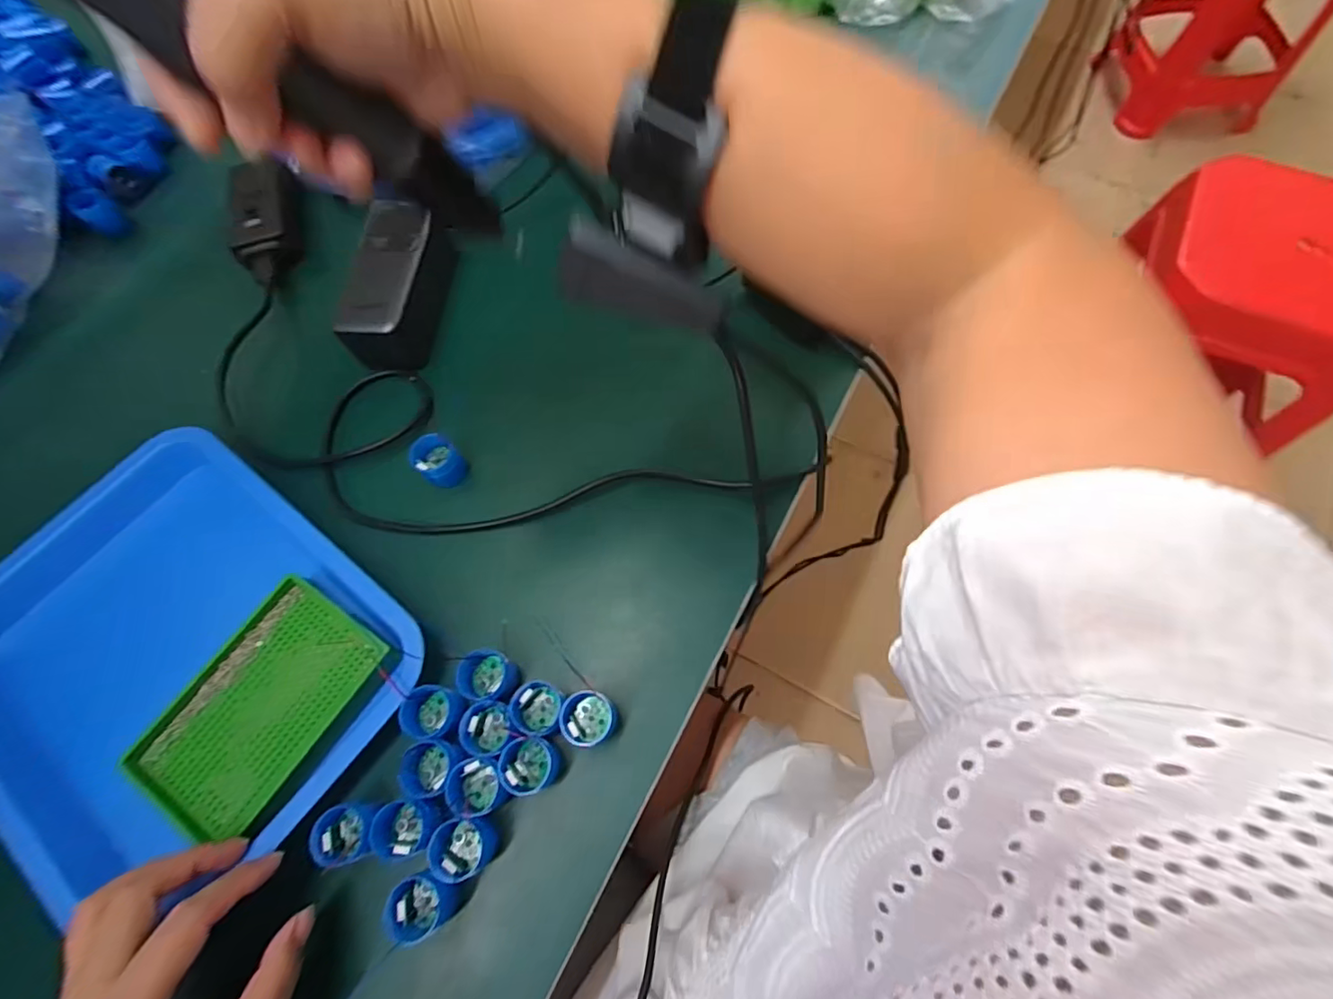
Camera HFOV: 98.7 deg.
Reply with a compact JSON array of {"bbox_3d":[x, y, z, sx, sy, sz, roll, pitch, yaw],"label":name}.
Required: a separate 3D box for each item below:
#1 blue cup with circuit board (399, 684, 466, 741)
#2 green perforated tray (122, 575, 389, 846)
[{"bbox_3d":[-0.137,0.126,0.339,0.031,0.022,0.029,-1,67,3],"label":"blue cup with circuit board"},{"bbox_3d":[-0.240,0.125,0.339,0.084,0.013,0.135,28,71,14],"label":"green perforated tray"}]

